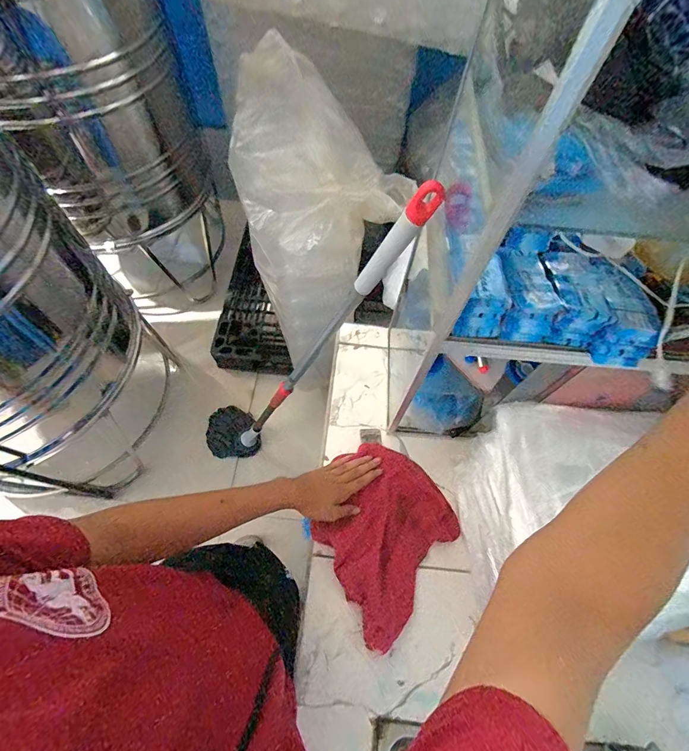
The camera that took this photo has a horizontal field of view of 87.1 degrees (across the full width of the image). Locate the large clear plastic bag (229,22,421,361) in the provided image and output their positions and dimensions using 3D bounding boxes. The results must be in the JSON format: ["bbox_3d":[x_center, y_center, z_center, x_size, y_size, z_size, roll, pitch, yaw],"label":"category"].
[{"bbox_3d":[-0.098,-0.461,0.955,0.355,0.328,0.615,-8,91,-7],"label":"large clear plastic bag"}]

